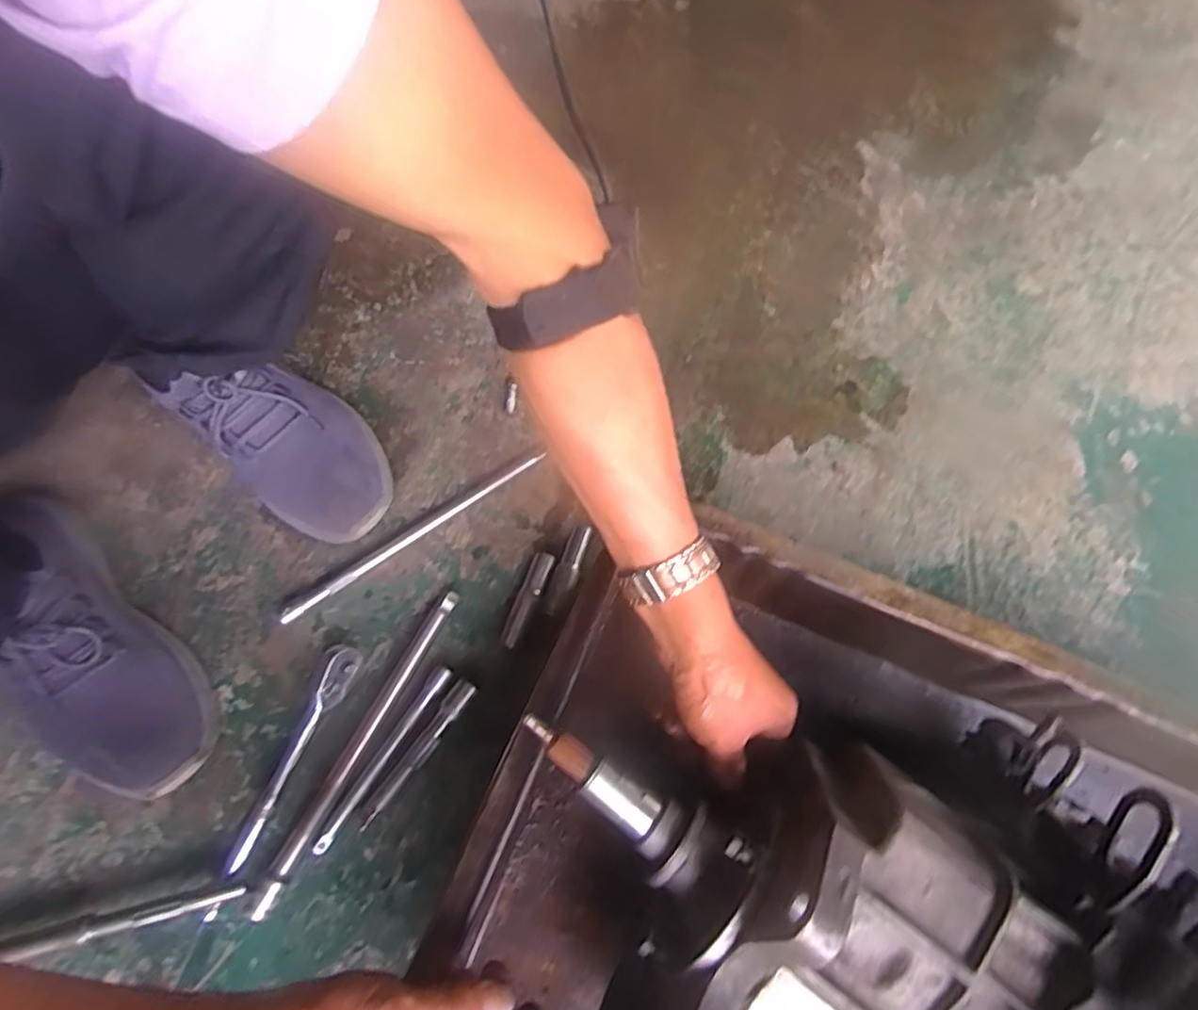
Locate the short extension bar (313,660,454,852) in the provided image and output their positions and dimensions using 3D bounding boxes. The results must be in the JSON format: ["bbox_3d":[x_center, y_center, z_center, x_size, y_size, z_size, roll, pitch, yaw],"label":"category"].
[{"bbox_3d":[-0.162,0.189,0.475,0.013,0.015,0.150,33,73,8],"label":"short extension bar"}]

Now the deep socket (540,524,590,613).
[{"bbox_3d":[-0.025,0.054,0.522,0.019,0.022,0.077,21,72,4],"label":"deep socket"}]

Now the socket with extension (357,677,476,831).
[{"bbox_3d":[-0.136,0.186,0.473,0.016,0.021,0.123,34,73,8],"label":"socket with extension"}]

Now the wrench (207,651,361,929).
[{"bbox_3d":[-0.236,0.196,0.468,0.027,0.024,0.193,25,72,6],"label":"wrench"}]

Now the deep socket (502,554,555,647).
[{"bbox_3d":[-0.059,0.077,0.514,0.017,0.023,0.078,23,72,5],"label":"deep socket"}]

